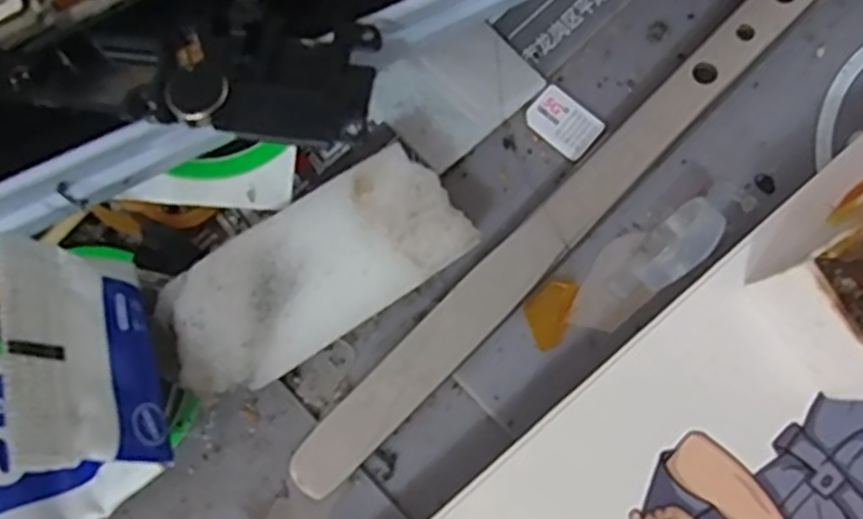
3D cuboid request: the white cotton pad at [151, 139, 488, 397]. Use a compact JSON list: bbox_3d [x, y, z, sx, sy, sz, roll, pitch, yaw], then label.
[{"bbox_3d":[-0.016,0.001,0.108,0.045,0.004,0.020,-33,99,-14],"label":"white cotton pad"}]

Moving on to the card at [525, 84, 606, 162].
[{"bbox_3d":[0.023,-0.024,0.130,0.013,0.004,0.009,42,82,7],"label":"card"}]

